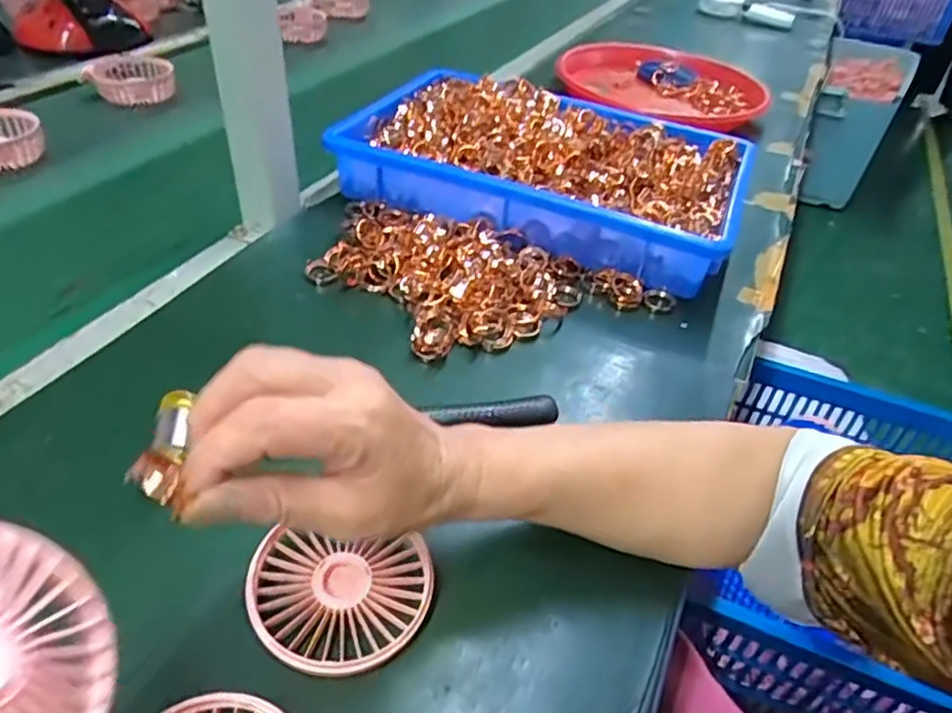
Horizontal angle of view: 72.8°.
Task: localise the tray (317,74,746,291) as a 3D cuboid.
[{"bbox_3d":[0.068,-0.185,0.629,0.360,0.075,0.236,19,43,14],"label":"tray"}]

